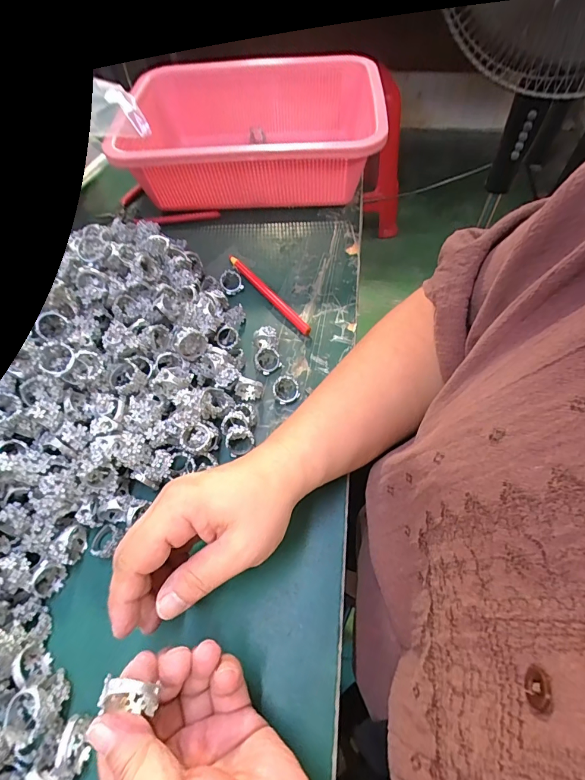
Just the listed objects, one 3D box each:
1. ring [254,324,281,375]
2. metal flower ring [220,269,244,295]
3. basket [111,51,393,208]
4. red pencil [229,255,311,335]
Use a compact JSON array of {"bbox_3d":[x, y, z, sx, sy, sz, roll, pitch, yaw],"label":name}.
[{"bbox_3d":[-0.024,-0.037,0.349,0.023,0.022,0.040,-8,59,-2],"label":"ring"},{"bbox_3d":[-0.064,-0.115,0.405,0.023,0.013,0.027,-13,59,-5],"label":"metal flower ring"},{"bbox_3d":[-0.048,-0.311,0.479,0.285,0.098,0.220,-1,59,3],"label":"basket"},{"bbox_3d":[-0.027,-0.101,0.399,0.008,0.010,0.140,-34,63,-16],"label":"red pencil"}]

